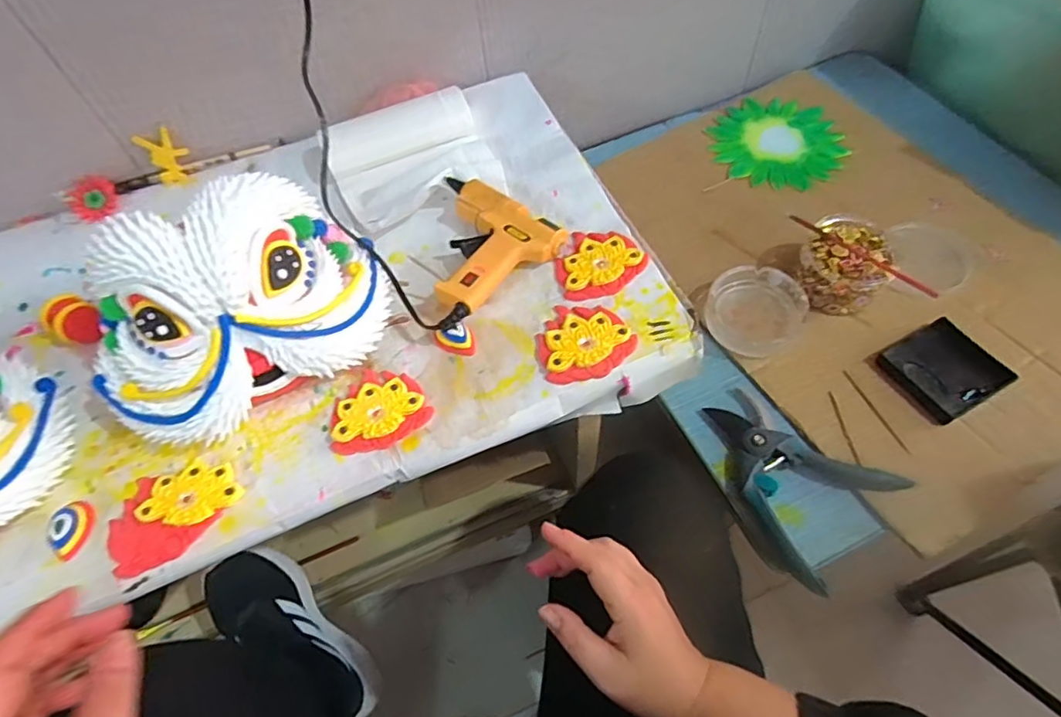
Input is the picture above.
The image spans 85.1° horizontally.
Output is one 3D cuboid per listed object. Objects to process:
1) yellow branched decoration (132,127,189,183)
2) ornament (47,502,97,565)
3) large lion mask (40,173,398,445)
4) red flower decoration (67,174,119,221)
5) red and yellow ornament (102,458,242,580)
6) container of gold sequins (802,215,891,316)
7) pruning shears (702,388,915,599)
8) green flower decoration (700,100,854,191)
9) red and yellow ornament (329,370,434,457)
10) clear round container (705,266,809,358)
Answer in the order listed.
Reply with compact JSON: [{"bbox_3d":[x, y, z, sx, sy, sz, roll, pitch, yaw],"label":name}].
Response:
[{"bbox_3d":[-0.387,-0.216,0.619,0.039,0.055,0.015,-24,35,-1],"label":"yellow branched decoration"},{"bbox_3d":[-0.341,0.124,0.426,0.022,0.019,0.044,-14,59,-4],"label":"ornament"},{"bbox_3d":[-0.224,-0.037,0.440,0.231,0.134,0.131,-34,63,-15],"label":"large lion mask"},{"bbox_3d":[-0.462,-0.170,0.611,0.044,0.004,0.047,3,79,-15],"label":"red flower decoration"},{"bbox_3d":[-0.266,0.114,0.431,0.097,0.013,0.069,-20,60,-8],"label":"red and yellow ornament"},{"bbox_3d":[0.351,-0.106,0.656,0.092,0.049,0.100,23,63,17],"label":"container of gold sequins"},{"bbox_3d":[0.234,0.113,0.552,0.170,0.028,0.129,39,69,23],"label":"pruning shears"},{"bbox_3d":[0.336,-0.296,0.789,0.168,0.015,0.148,5,60,7],"label":"green flower decoration"},{"bbox_3d":[-0.125,0.040,0.463,0.078,0.011,0.070,-28,61,-12],"label":"red and yellow ornament"},{"bbox_3d":[0.251,-0.055,0.645,0.096,0.039,0.102,-2,59,3],"label":"clear round container"}]

